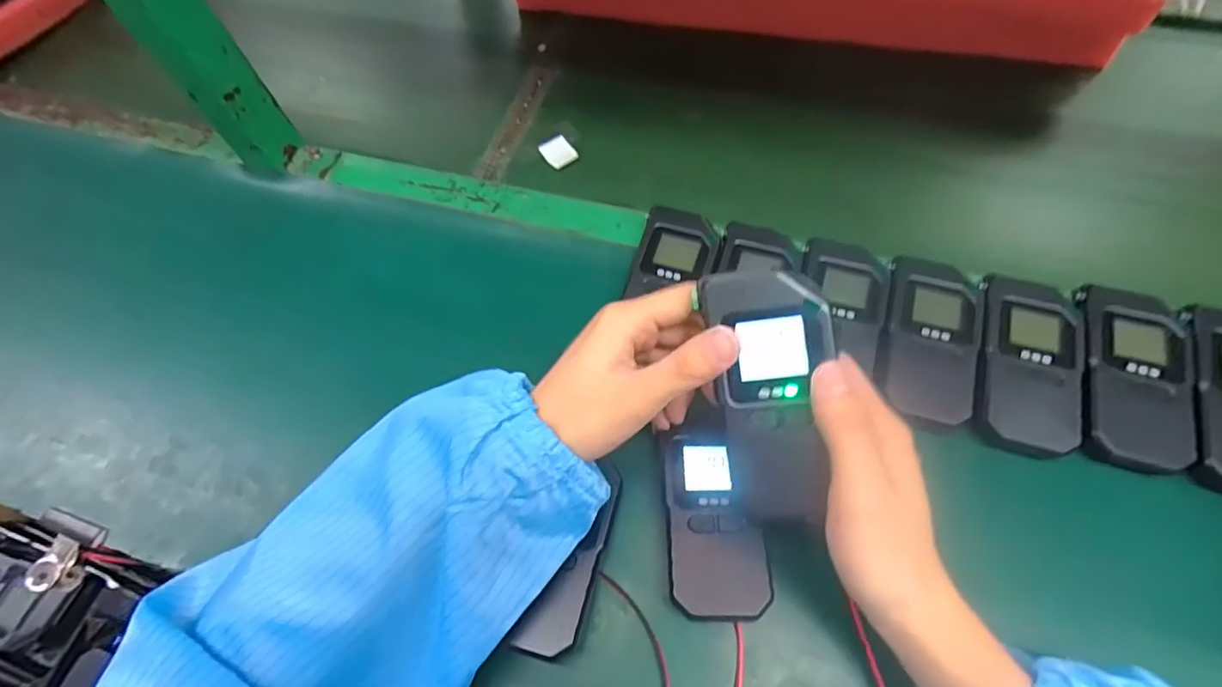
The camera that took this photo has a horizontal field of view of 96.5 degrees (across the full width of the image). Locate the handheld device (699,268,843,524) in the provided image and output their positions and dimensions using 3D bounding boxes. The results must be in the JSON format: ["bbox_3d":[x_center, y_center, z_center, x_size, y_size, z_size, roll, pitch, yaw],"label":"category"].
[{"bbox_3d":[0.078,0.025,0.260,0.053,0.016,0.119,-6,93,-1],"label":"handheld device"}]

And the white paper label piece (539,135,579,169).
[{"bbox_3d":[-0.047,-0.172,0.489,0.029,0.004,0.031,-35,76,-21],"label":"white paper label piece"}]

